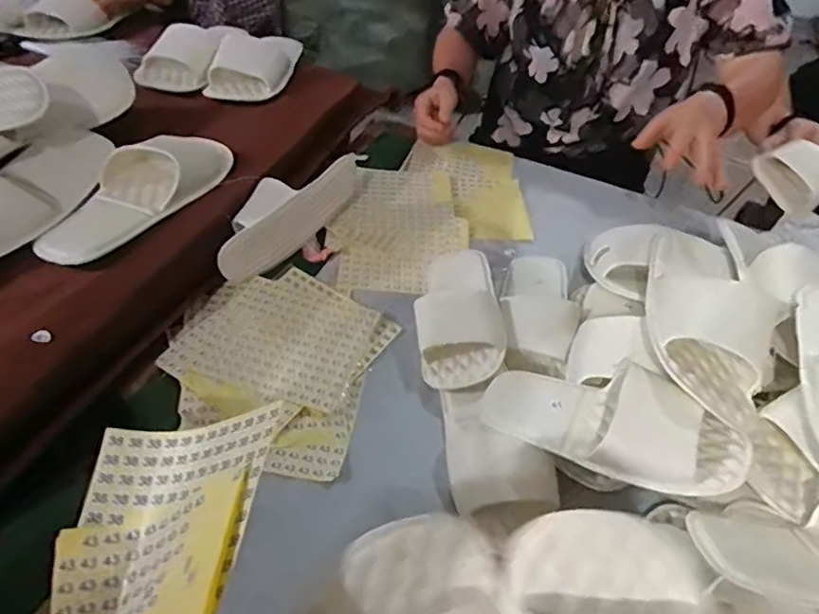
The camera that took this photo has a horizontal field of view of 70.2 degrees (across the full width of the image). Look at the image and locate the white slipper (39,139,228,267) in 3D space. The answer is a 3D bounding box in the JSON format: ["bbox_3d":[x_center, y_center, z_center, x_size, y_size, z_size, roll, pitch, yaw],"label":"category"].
[{"bbox_3d":[-0.311,-0.140,0.655,0.110,0.044,0.249,22,47,14],"label":"white slipper"}]

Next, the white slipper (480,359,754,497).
[{"bbox_3d":[0.175,0.097,0.527,0.231,0.061,0.102,10,42,29],"label":"white slipper"}]

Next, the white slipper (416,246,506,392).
[{"bbox_3d":[0.057,0.001,0.714,0.099,0.052,0.235,2,45,-6],"label":"white slipper"}]

